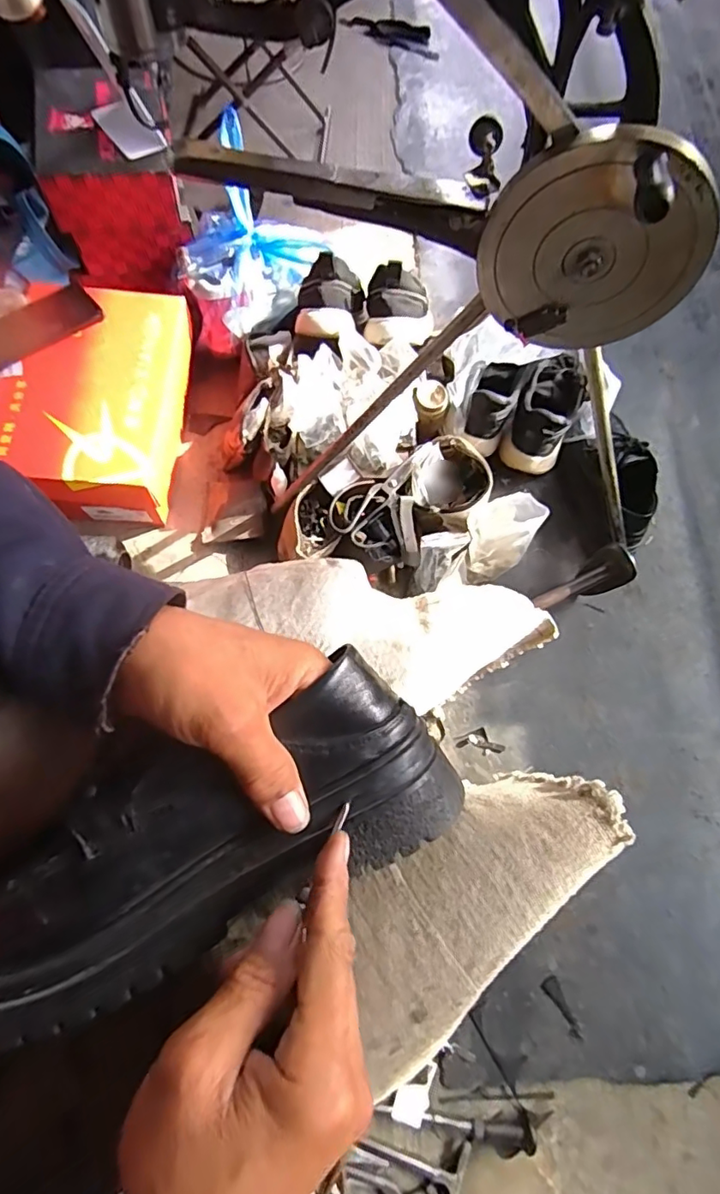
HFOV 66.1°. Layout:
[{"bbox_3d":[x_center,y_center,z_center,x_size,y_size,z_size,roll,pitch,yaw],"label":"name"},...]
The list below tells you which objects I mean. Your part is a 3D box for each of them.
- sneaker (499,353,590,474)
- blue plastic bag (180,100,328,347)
[{"bbox_3d":[0.271,-0.269,0.805,0.089,0.081,0.191,23,91,8],"label":"sneaker"},{"bbox_3d":[-0.177,-0.498,0.780,0.158,0.183,0.201,42,74,10],"label":"blue plastic bag"}]

